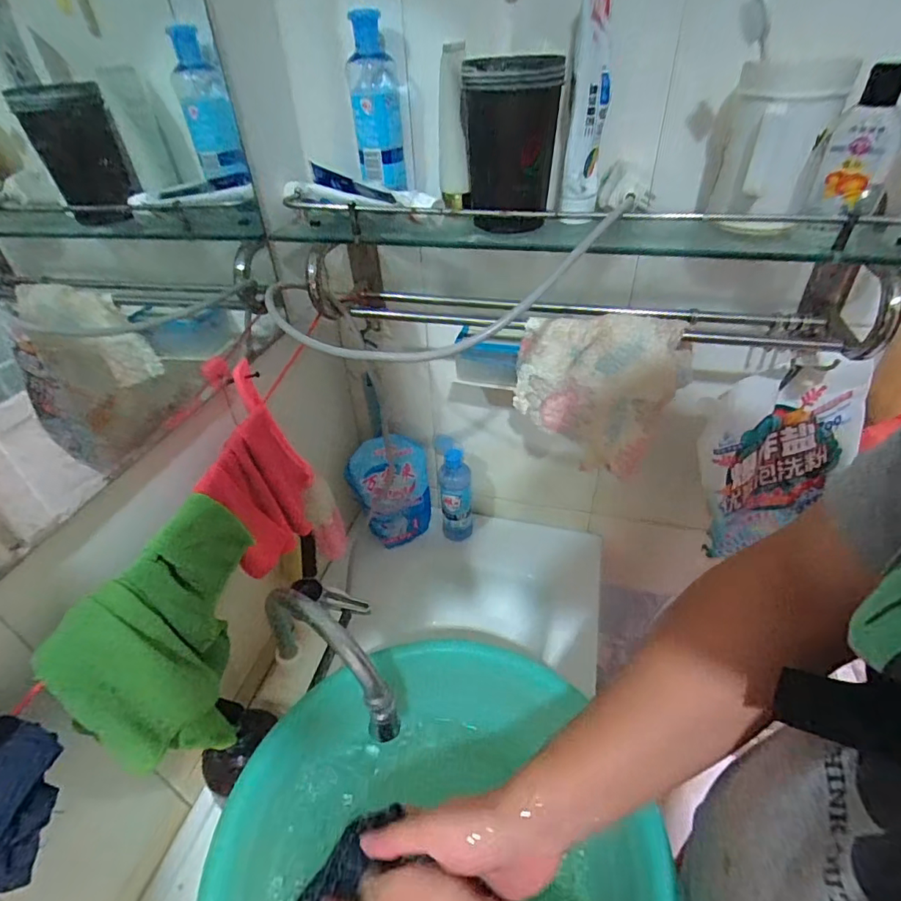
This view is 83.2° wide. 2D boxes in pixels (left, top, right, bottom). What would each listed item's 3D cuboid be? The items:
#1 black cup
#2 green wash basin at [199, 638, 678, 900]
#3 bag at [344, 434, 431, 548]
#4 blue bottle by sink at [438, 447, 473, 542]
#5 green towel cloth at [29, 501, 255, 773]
[{"bbox_3d":[0.054,-0.280,0.463,0.081,0.121,0.097,2,39,5],"label":"black cup"},{"bbox_3d":[-0.019,0.353,0.437,0.336,0.131,0.344,-2,39,1],"label":"green wash basin"},{"bbox_3d":[-0.095,0.052,0.800,0.118,0.176,0.060,-18,27,-14],"label":"bag"},{"bbox_3d":[0.009,0.071,0.792,0.047,0.148,0.049,0,39,3],"label":"blue bottle by sink"},{"bbox_3d":[-0.207,0.146,0.401,0.034,0.162,0.168,-7,33,22],"label":"green towel cloth"}]

